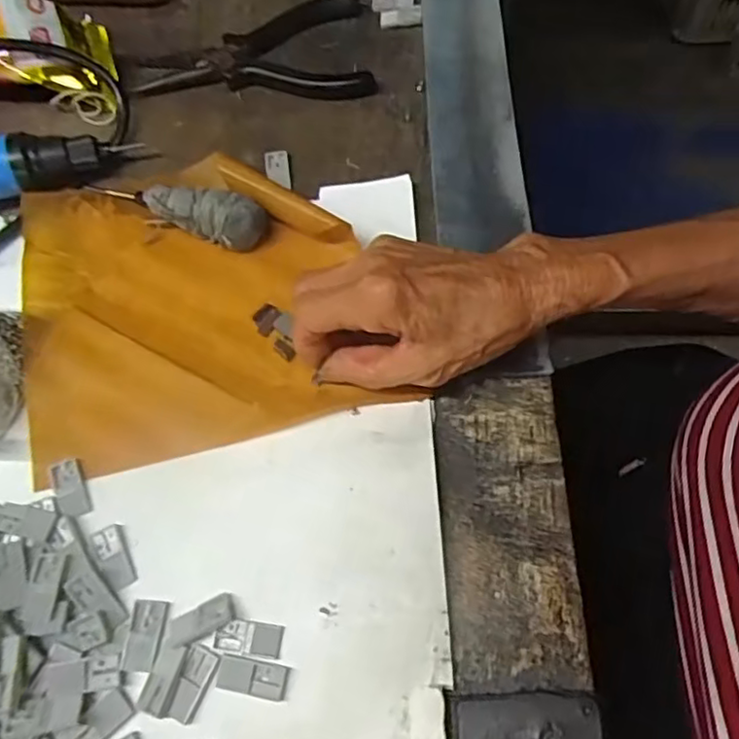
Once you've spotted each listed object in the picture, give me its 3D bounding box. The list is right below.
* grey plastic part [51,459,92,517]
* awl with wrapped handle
[{"bbox_3d":[-0.143,0.056,0.310,0.013,0.004,0.028,-22,65,-8],"label":"grey plastic part"},{"bbox_3d":[-0.114,-0.095,0.369,0.119,0.028,0.027,18,66,12],"label":"awl with wrapped handle"}]

